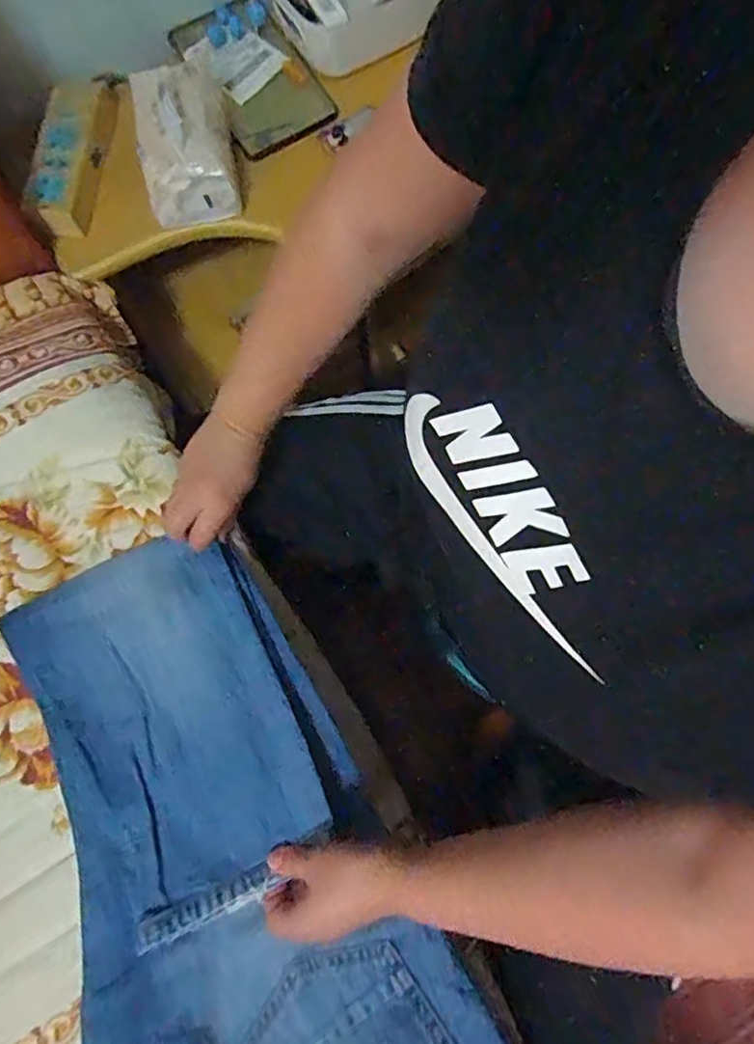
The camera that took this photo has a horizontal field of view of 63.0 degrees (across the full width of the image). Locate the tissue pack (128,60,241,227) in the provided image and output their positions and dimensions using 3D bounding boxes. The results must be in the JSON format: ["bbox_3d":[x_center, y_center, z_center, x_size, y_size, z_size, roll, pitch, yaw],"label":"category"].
[{"bbox_3d":[-0.200,-0.393,0.632,0.096,0.082,0.138,-13,78,-2],"label":"tissue pack"}]

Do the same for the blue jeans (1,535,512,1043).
[{"bbox_3d":[-0.090,0.305,0.468,0.230,0.059,0.612,-31,75,-5],"label":"blue jeans"}]

